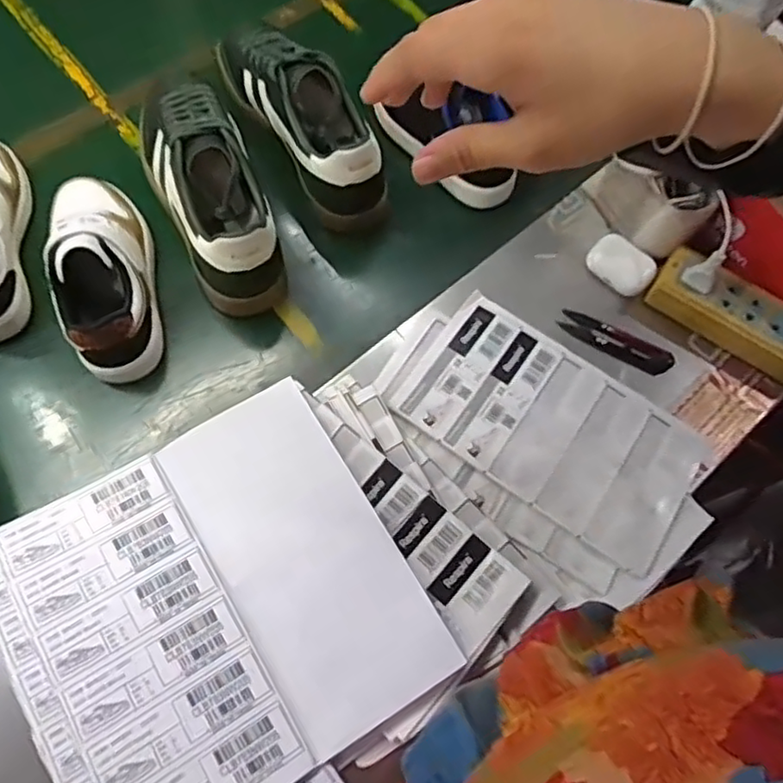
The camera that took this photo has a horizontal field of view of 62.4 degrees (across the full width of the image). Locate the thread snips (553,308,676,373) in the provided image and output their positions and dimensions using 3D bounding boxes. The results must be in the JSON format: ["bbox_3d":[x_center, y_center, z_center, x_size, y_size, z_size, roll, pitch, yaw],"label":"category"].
[{"bbox_3d":[0.198,-0.043,0.575,0.101,0.013,0.028,28,68,8],"label":"thread snips"}]

